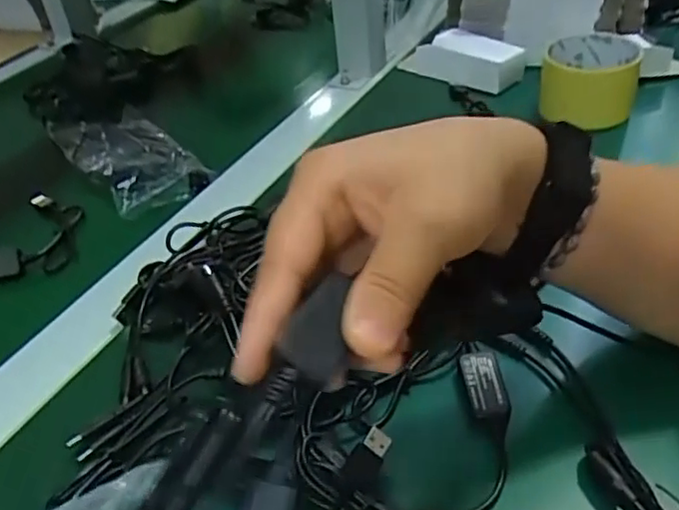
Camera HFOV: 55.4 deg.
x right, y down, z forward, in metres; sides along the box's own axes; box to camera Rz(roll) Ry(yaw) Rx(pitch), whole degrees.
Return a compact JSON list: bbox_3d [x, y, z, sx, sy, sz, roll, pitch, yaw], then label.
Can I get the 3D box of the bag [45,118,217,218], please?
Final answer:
[{"bbox_3d":[-0.206,-0.099,0.625,0.084,0.022,0.197,-30,46,-25],"label":"bag"}]

